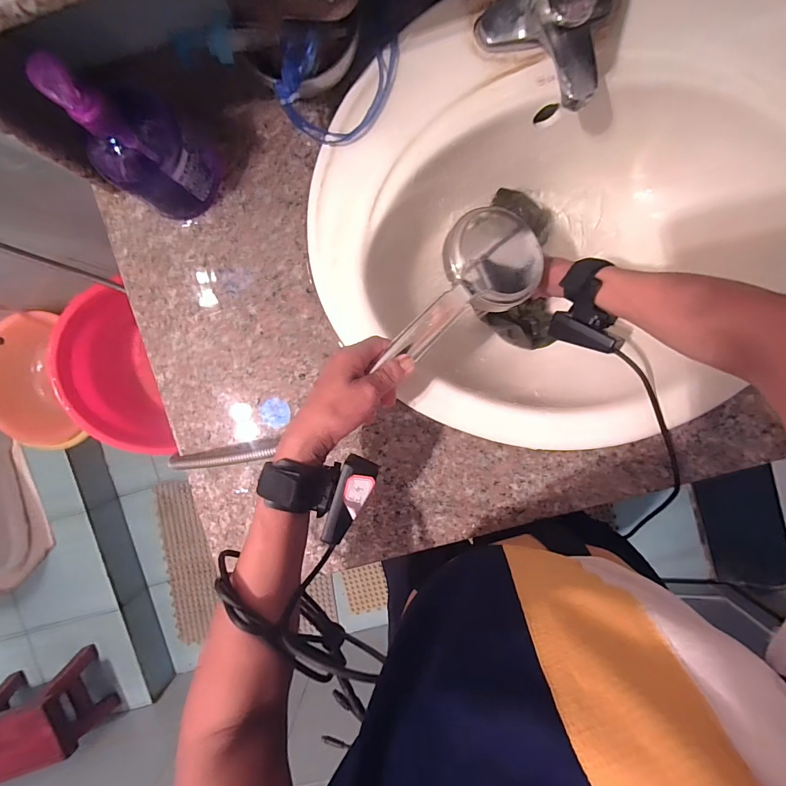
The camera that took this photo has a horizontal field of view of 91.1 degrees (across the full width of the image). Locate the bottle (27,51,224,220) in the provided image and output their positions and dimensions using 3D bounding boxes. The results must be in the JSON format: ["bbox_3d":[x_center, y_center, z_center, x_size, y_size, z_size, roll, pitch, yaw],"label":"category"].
[{"bbox_3d":[-0.224,-0.218,0.338,0.069,0.152,0.082,37,95,0],"label":"bottle"}]

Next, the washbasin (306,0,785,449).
[{"bbox_3d":[0.185,-0.177,0.451,0.520,0.148,0.447,-13,94,4],"label":"washbasin"}]

